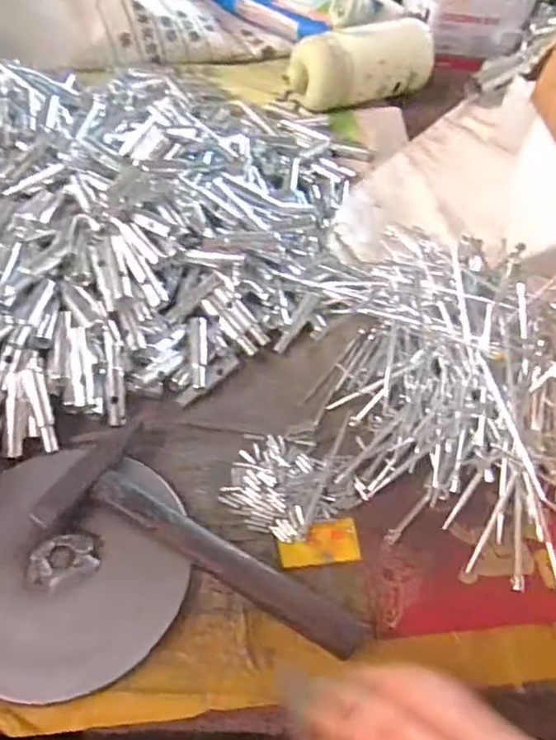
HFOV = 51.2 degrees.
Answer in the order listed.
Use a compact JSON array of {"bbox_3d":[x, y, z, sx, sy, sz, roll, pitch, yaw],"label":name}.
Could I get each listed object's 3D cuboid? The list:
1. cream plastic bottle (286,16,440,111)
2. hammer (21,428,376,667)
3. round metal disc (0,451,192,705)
[{"bbox_3d":[0.081,-0.304,0.582,0.148,0.070,0.063,-24,62,-21],"label":"cream plastic bottle"},{"bbox_3d":[-0.034,0.088,0.311,0.172,0.023,0.068,22,56,9],"label":"hammer"},{"bbox_3d":[-0.111,0.098,0.300,0.119,0.016,0.124,3,55,-5],"label":"round metal disc"}]

